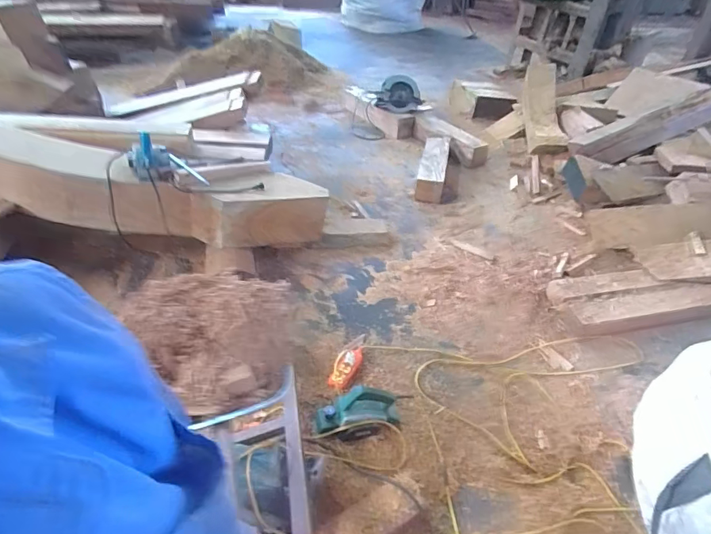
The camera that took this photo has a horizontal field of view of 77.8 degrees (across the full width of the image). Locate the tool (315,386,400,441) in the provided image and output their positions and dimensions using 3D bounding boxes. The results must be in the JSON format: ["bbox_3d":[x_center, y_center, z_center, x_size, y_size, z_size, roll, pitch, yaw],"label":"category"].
[{"bbox_3d":[0.006,0.453,1.356,0.259,0.125,0.127,-2,39,-8],"label":"tool"}]

